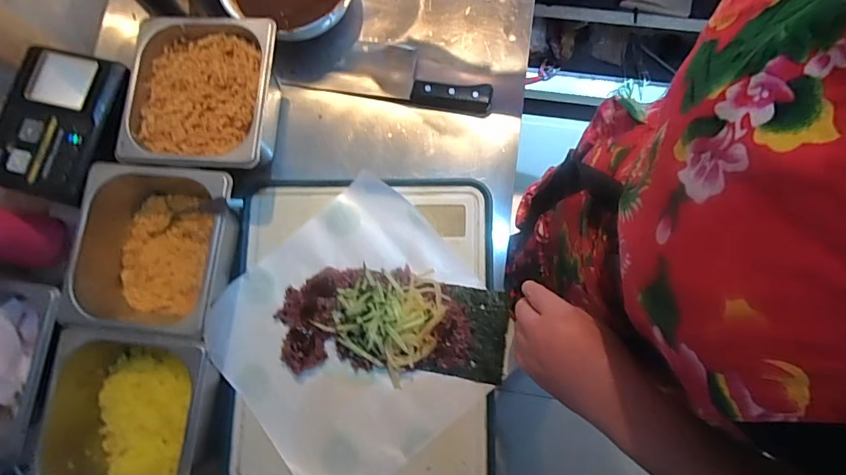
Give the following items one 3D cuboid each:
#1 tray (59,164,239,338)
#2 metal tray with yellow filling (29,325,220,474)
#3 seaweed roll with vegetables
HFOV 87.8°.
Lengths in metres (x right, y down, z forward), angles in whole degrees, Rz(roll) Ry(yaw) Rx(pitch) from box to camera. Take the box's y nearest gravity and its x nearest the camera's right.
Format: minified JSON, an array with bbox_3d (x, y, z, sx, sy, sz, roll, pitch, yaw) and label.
[{"bbox_3d":[-0.291,0.017,0.493,0.164,0.079,0.177,5,79,3],"label":"tray"},{"bbox_3d":[-0.305,0.189,0.463,0.170,0.080,0.177,6,79,4],"label":"metal tray with yellow filling"},{"bbox_3d":[-0.035,0.095,0.494,0.254,0.043,0.117,4,78,3],"label":"seaweed roll with vegetables"}]

